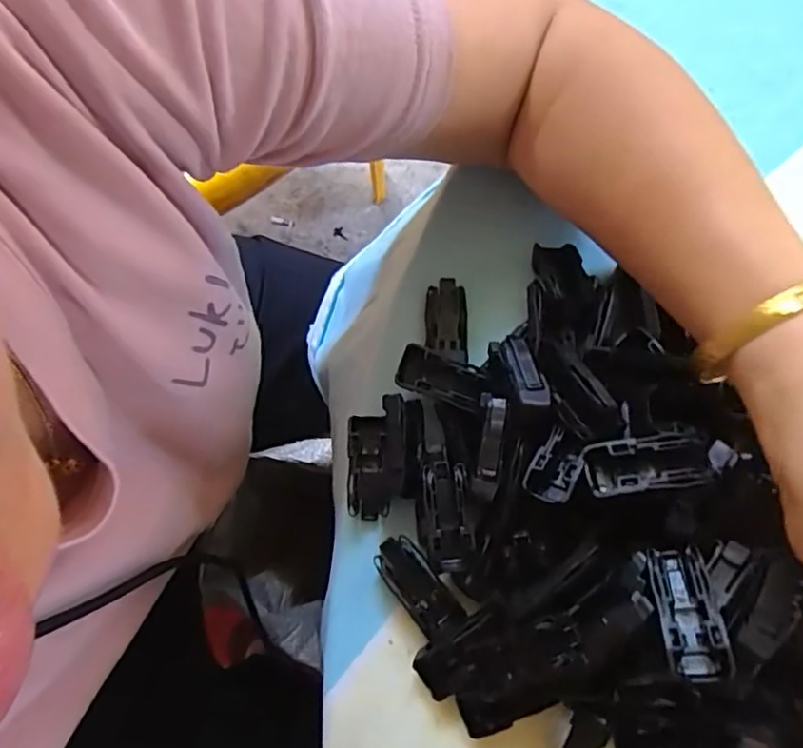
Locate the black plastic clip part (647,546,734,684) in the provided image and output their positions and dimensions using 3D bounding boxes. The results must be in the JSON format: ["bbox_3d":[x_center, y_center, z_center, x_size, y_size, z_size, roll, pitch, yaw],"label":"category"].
[{"bbox_3d":[0.102,0.086,0.220,0.018,0.016,0.047,4,45,0],"label":"black plastic clip part"}]

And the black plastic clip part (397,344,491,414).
[{"bbox_3d":[0.019,0.002,0.278,0.040,0.005,0.020,20,80,2],"label":"black plastic clip part"}]

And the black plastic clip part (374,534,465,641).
[{"bbox_3d":[0.008,0.098,0.278,0.020,0.013,0.048,-38,83,-7],"label":"black plastic clip part"}]

